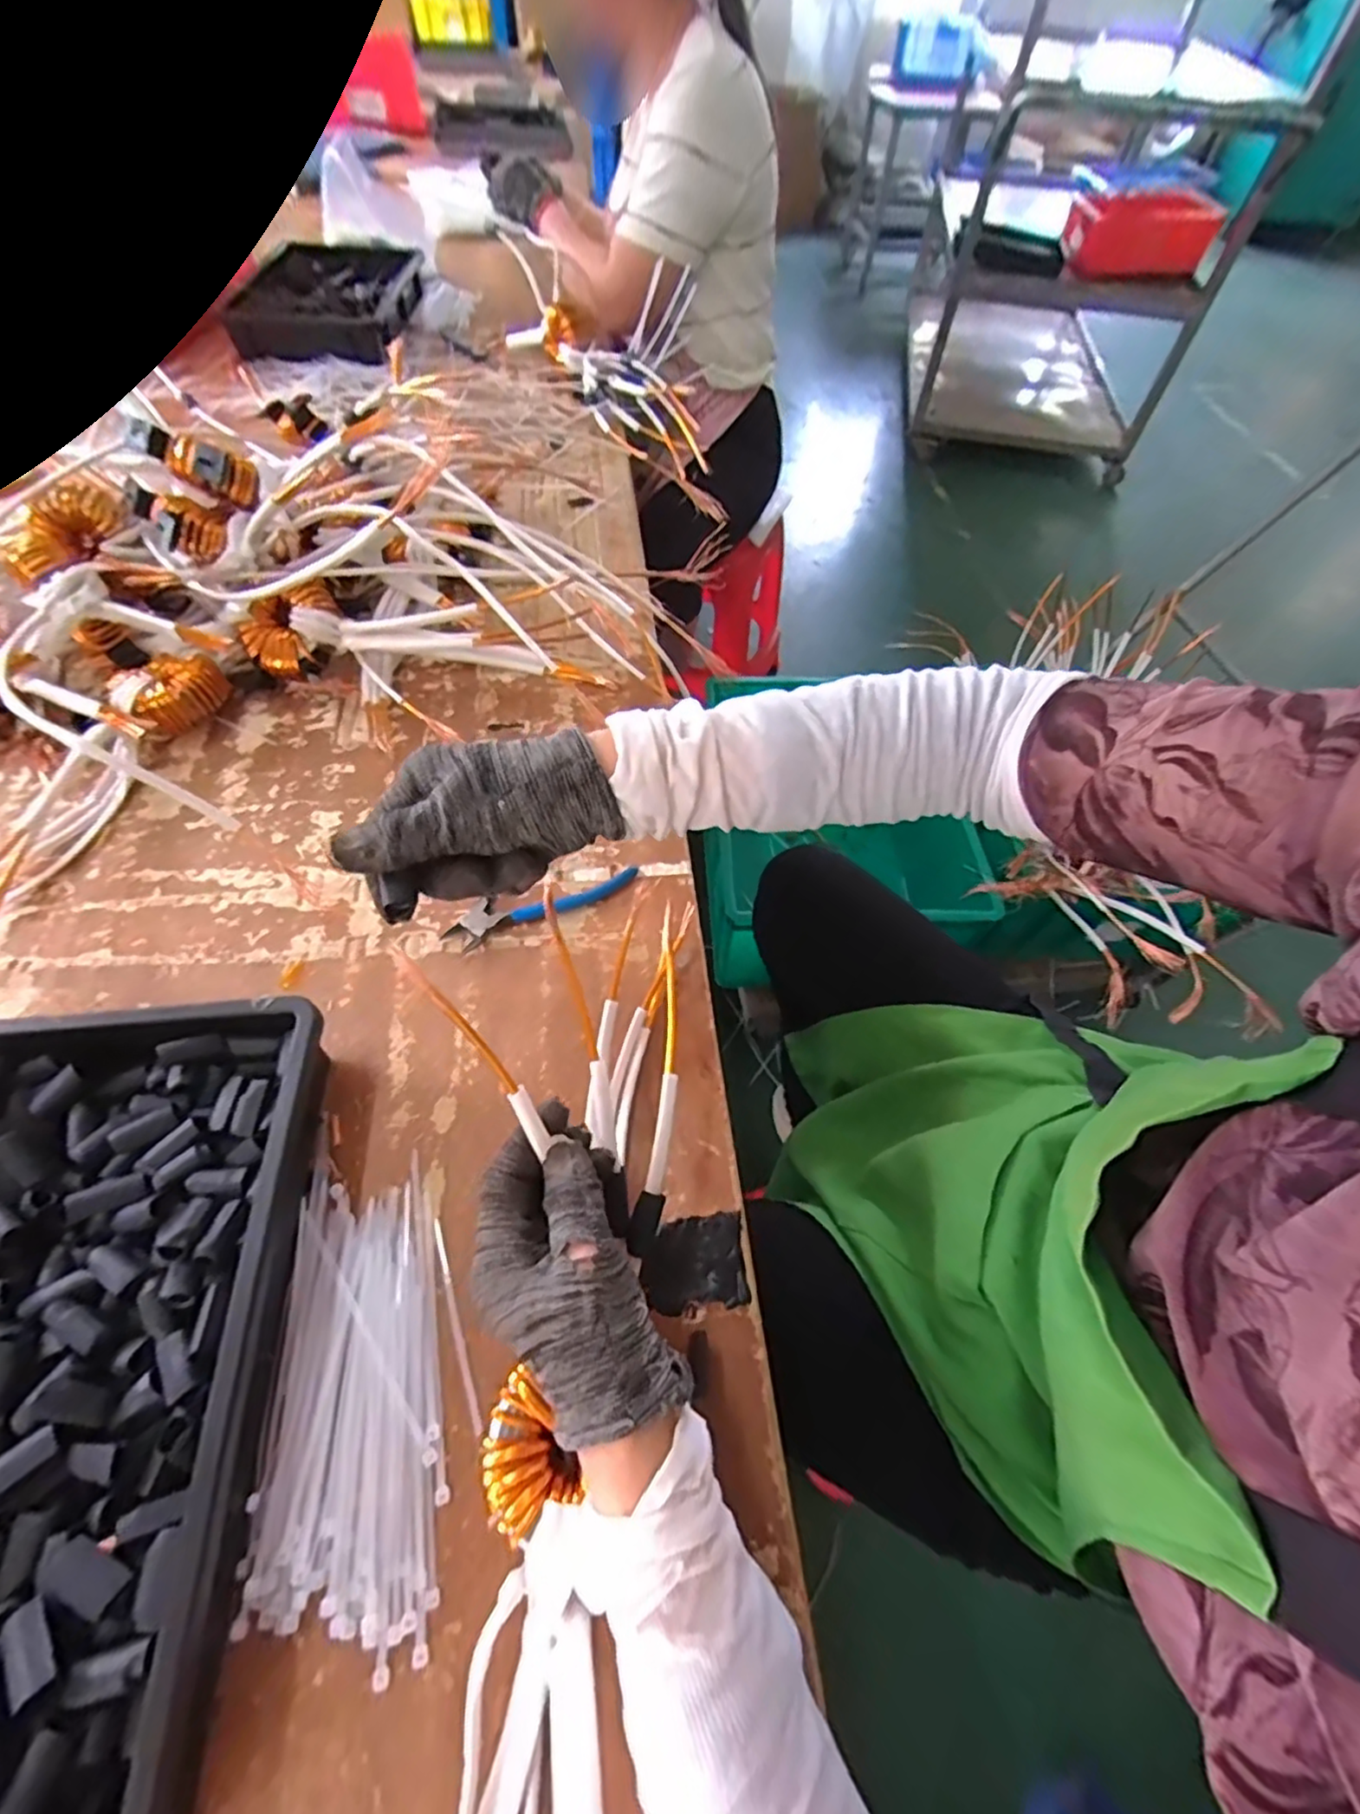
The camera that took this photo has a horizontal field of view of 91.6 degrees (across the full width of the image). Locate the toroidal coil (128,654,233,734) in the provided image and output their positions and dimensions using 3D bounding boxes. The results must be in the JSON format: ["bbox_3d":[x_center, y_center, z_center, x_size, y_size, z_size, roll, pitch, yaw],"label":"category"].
[{"bbox_3d":[-0.447,-0.189,0.590,0.061,0.053,0.083,31,61,16],"label":"toroidal coil"}]

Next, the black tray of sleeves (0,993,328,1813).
[{"bbox_3d":[-0.324,0.231,0.318,0.243,0.067,0.363,-3,58,-5],"label":"black tray of sleeves"}]

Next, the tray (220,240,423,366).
[{"bbox_3d":[-0.582,-1.023,1.110,0.246,0.054,0.451,0,58,-2],"label":"tray"}]

